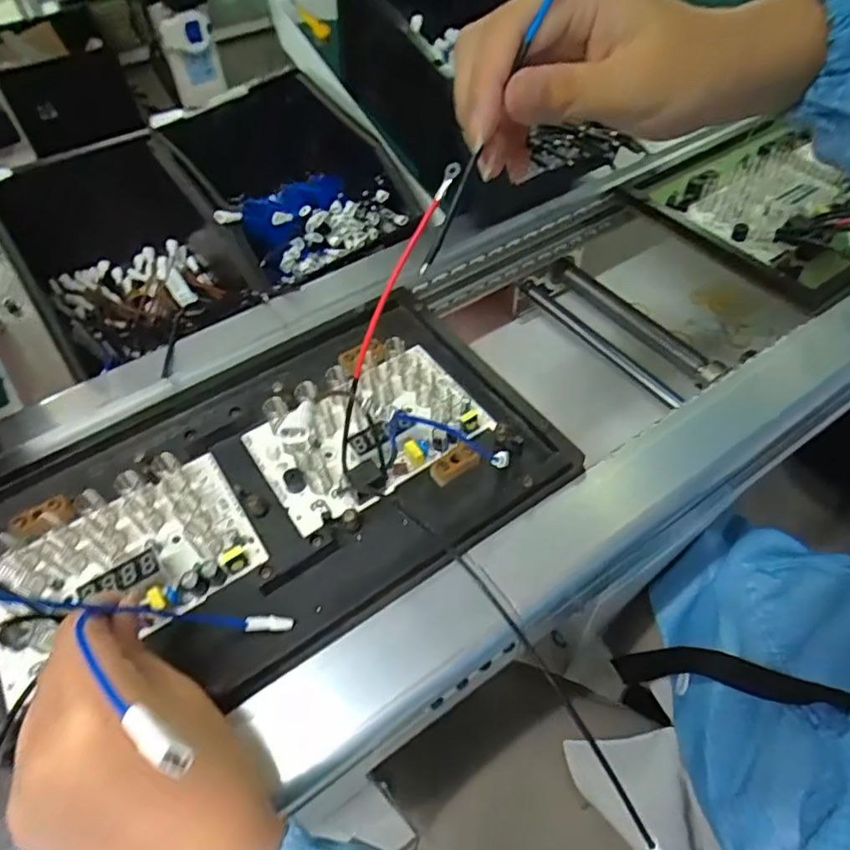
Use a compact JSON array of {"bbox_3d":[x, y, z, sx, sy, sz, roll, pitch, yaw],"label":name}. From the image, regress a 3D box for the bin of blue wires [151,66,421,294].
[{"bbox_3d":[-0.124,-0.227,0.556,0.157,0.104,0.244,-23,55,-15],"label":"bin of blue wires"}]

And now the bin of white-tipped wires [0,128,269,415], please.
[{"bbox_3d":[-0.270,-0.135,0.507,0.187,0.110,0.275,-28,56,-18],"label":"bin of white-tipped wires"}]

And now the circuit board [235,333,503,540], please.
[{"bbox_3d":[-0.035,-0.003,0.365,0.133,0.022,0.089,-27,56,-18],"label":"circuit board"}]

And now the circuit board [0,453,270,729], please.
[{"bbox_3d":[-0.167,0.072,0.317,0.139,0.019,0.083,-29,56,-19],"label":"circuit board"}]

